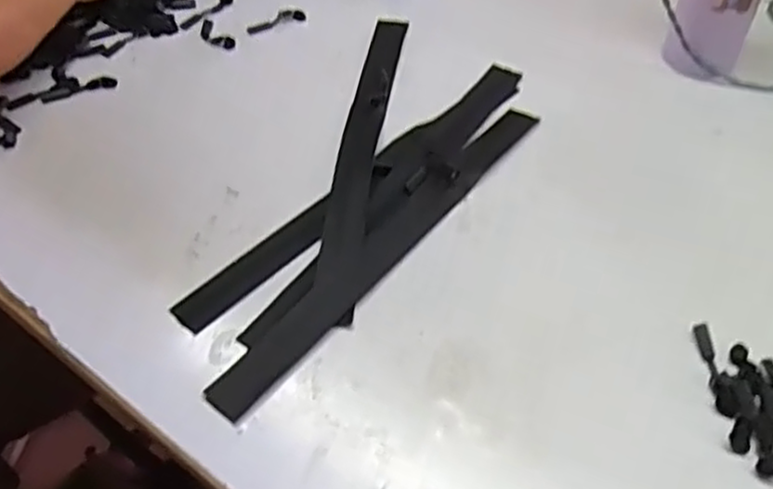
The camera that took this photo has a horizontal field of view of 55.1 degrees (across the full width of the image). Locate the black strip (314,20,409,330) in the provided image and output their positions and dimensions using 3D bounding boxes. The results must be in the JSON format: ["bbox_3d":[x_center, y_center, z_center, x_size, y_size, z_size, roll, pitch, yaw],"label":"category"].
[{"bbox_3d":[-0.019,-0.083,0.609,0.034,0.007,0.346,5,51,5],"label":"black strip"}]

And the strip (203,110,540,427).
[{"bbox_3d":[0.005,-0.006,0.547,0.034,0.006,0.350,31,58,24],"label":"strip"}]

